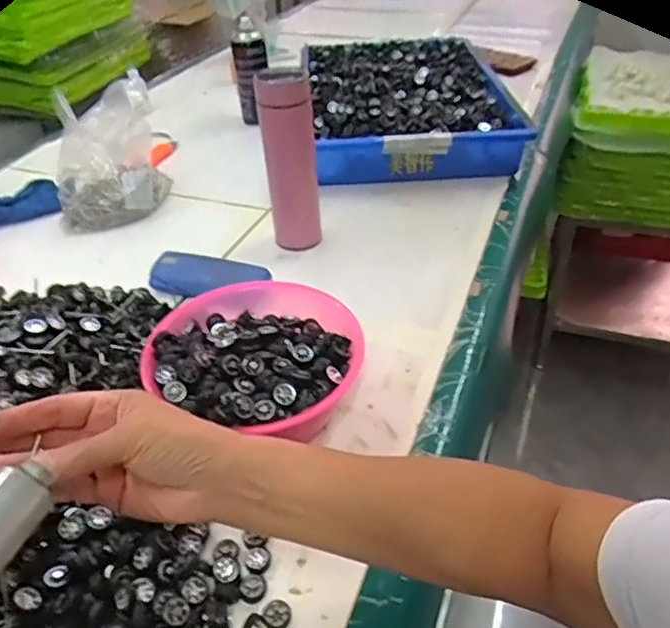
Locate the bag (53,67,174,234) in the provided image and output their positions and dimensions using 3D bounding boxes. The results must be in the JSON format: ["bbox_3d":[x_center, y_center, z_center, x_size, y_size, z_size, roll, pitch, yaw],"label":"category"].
[{"bbox_3d":[-0.349,-0.243,0.904,0.164,0.150,0.177,-16,39,-16],"label":"bag"}]

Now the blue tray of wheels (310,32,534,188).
[{"bbox_3d":[0.137,-0.430,1.167,0.361,0.097,0.616,-5,38,-2],"label":"blue tray of wheels"}]

